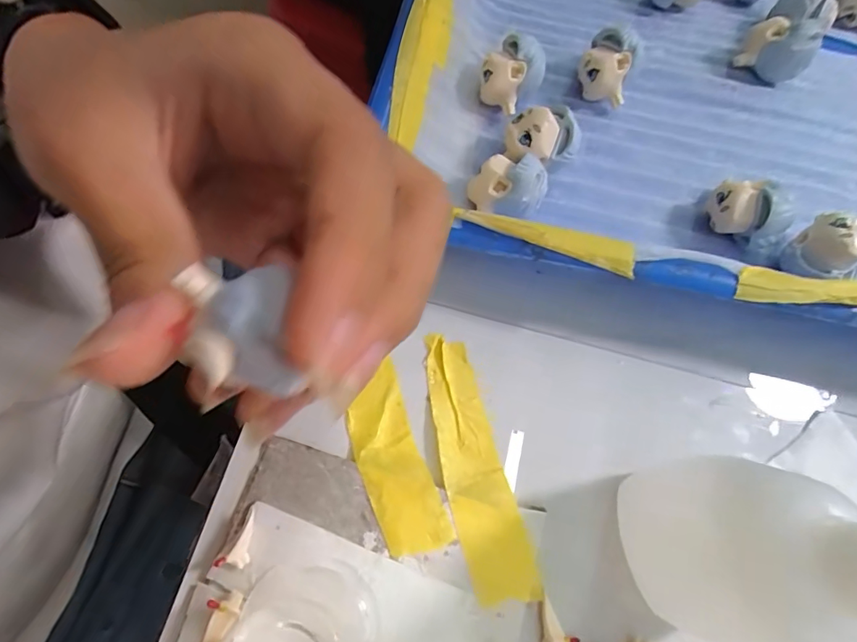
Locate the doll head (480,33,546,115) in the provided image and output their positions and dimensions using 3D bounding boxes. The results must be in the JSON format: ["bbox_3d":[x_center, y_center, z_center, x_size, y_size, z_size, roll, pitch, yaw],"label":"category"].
[{"bbox_3d":[0.034,-0.099,0.193,0.022,0.024,0.022,26,70,5],"label":"doll head"}]

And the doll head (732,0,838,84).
[{"bbox_3d":[0.159,-0.127,0.209,0.027,0.024,0.042,35,71,10],"label":"doll head"}]

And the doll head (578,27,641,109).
[{"bbox_3d":[0.073,-0.103,0.196,0.021,0.025,0.017,23,70,4],"label":"doll head"}]

